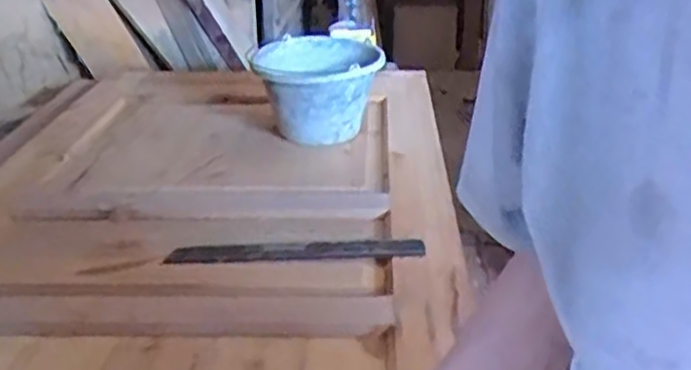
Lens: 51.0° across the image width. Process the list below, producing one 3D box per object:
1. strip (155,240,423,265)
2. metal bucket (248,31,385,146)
[{"bbox_3d":[-0.072,0.093,1.041,0.360,0.010,0.056,-1,25,2],"label":"strip"},{"bbox_3d":[-0.056,-0.192,1.463,0.242,0.173,0.266,-3,24,-6],"label":"metal bucket"}]

